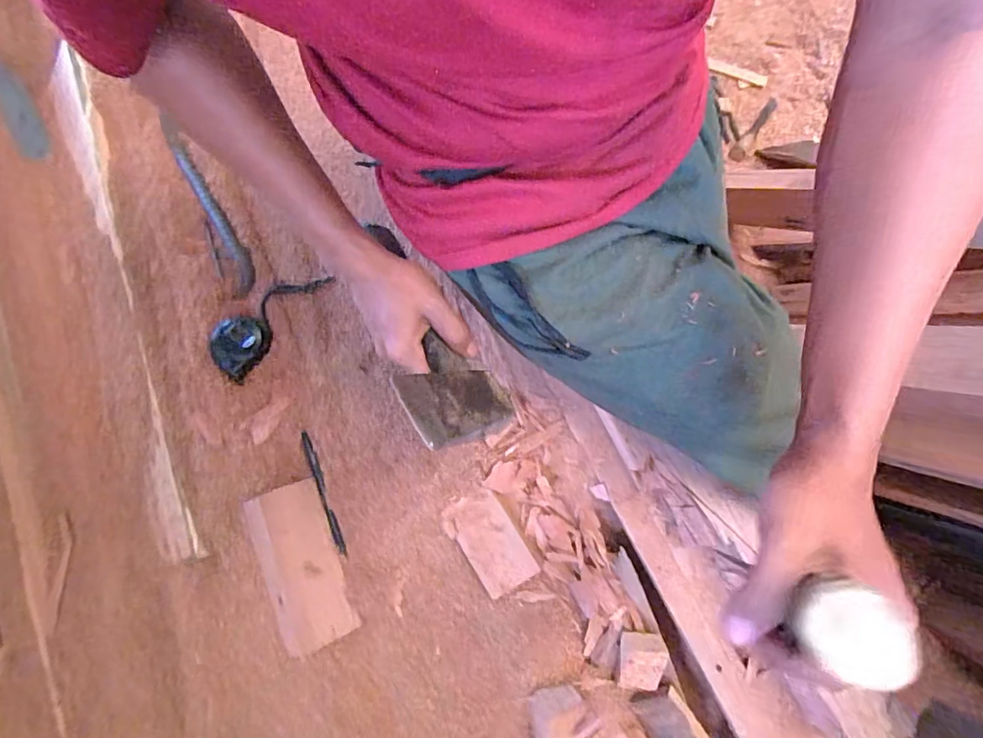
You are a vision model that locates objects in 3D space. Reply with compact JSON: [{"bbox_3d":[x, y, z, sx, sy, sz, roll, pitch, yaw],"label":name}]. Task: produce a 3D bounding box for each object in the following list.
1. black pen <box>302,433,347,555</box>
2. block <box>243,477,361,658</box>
[{"bbox_3d":[-0.189,0.138,0.568,0.012,0.008,0.143,-21,78,-7],"label":"black pen"},{"bbox_3d":[-0.204,0.208,0.533,0.076,0.025,0.164,-19,77,-7],"label":"block"}]

